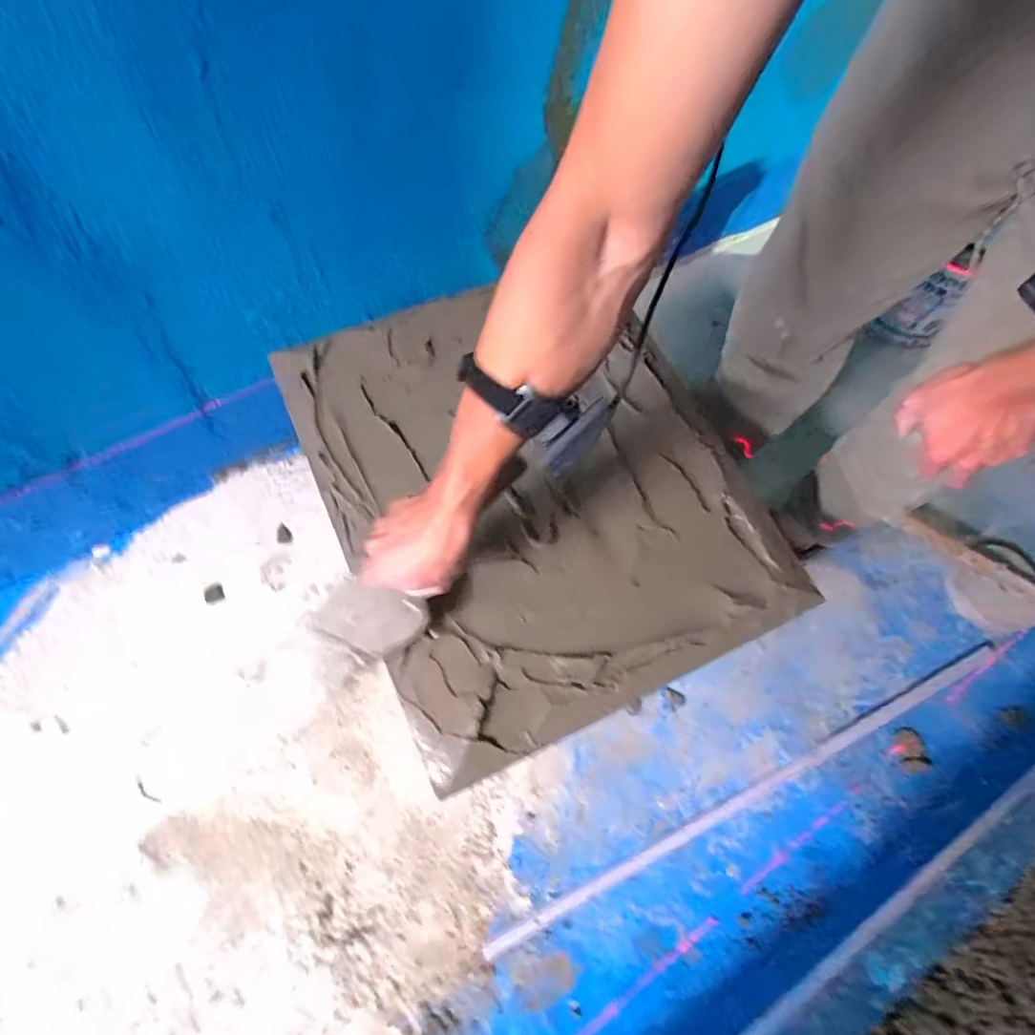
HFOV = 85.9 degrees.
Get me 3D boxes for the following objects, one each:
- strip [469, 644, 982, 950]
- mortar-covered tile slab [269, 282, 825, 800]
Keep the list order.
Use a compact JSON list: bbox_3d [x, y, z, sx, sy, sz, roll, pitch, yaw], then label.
[{"bbox_3d":[0.397,0.435,0.900,0.971,0.018,0.025,-24,73,-11],"label":"strip"},{"bbox_3d":[0.022,-0.051,0.685,0.481,0.043,0.562,-23,73,-10],"label":"mortar-covered tile slab"}]

